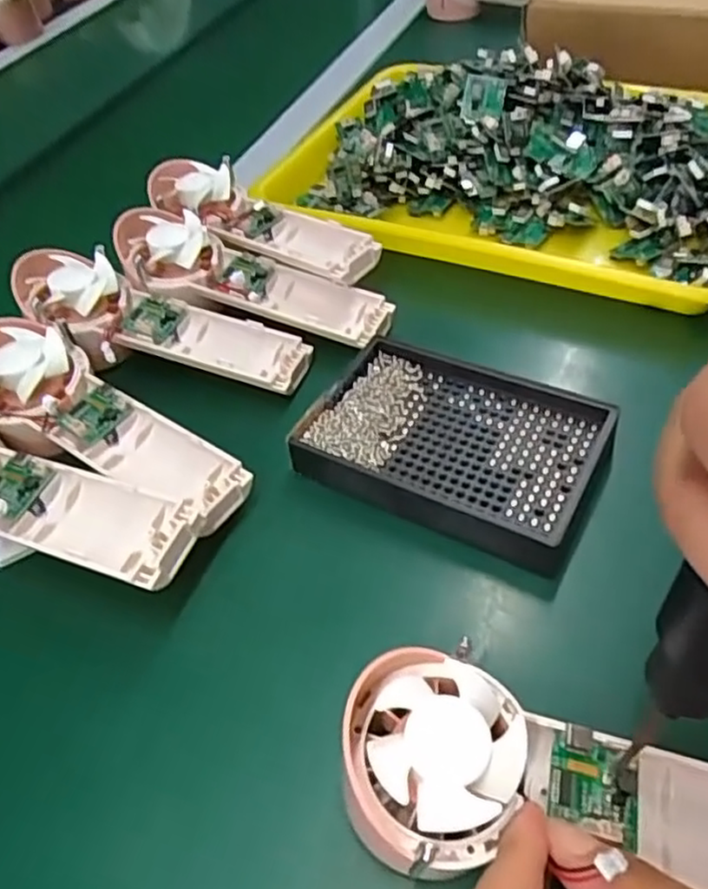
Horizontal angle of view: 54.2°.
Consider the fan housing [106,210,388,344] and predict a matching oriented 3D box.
[{"bbox_3d":[-0.063,-0.104,0.420,0.172,0.039,0.059,14,55,18],"label":"fan housing"}]

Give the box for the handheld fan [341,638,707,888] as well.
[{"bbox_3d":[0.083,0.113,0.219,0.172,0.025,0.063,15,55,2],"label":"handheld fan"}]

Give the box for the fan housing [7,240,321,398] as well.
[{"bbox_3d":[-0.113,-0.071,0.398,0.174,0.034,0.058,13,52,18],"label":"fan housing"}]

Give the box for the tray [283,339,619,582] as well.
[{"bbox_3d":[0.047,-0.001,0.343,0.137,0.020,0.088,19,54,23],"label":"tray"}]

